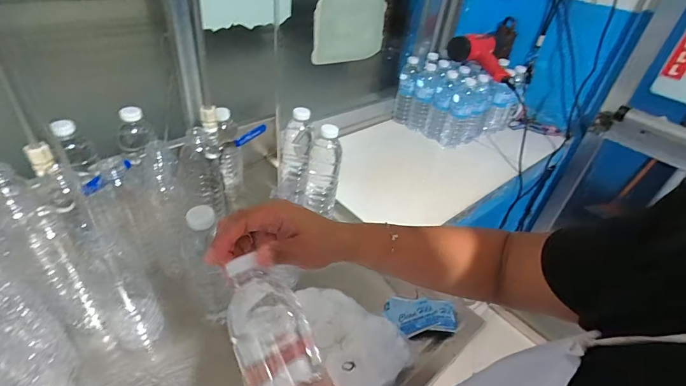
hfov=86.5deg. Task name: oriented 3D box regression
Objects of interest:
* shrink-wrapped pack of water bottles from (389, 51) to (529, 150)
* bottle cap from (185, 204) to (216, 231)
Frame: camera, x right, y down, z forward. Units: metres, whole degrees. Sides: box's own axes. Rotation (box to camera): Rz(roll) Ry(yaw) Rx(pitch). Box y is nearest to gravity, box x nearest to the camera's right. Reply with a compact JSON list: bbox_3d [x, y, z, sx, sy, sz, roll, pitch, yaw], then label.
[{"bbox_3d":[0.362,-0.307,1.145,0.314,0.198,0.248,-22,47,-32],"label":"shrink-wrapped pack of water bottles"},{"bbox_3d":[-0.168,0.030,0.436,0.033,0.017,0.030,0,75,-1],"label":"bottle cap"}]

